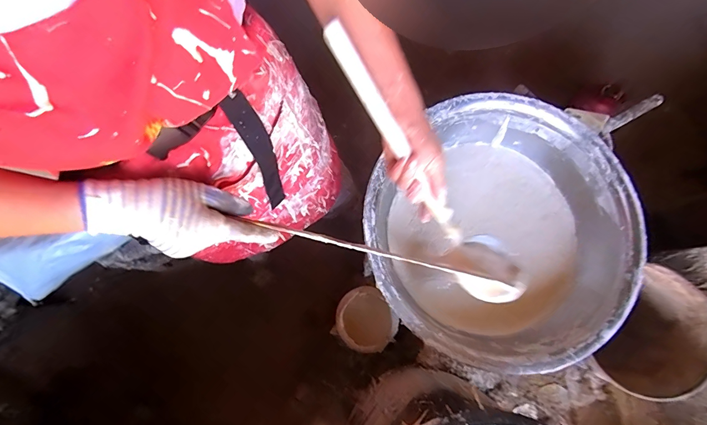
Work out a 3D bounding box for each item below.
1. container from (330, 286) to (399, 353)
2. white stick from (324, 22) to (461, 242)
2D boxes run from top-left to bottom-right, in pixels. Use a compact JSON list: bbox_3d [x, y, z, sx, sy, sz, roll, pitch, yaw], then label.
[{"bbox_3d":[0.024,0.252,0.854,0.135,0.059,0.137,0,79,0],"label":"container"},{"bbox_3d":[0.059,-0.073,0.437,0.019,0.016,0.311,-40,115,-7],"label":"white stick"}]

